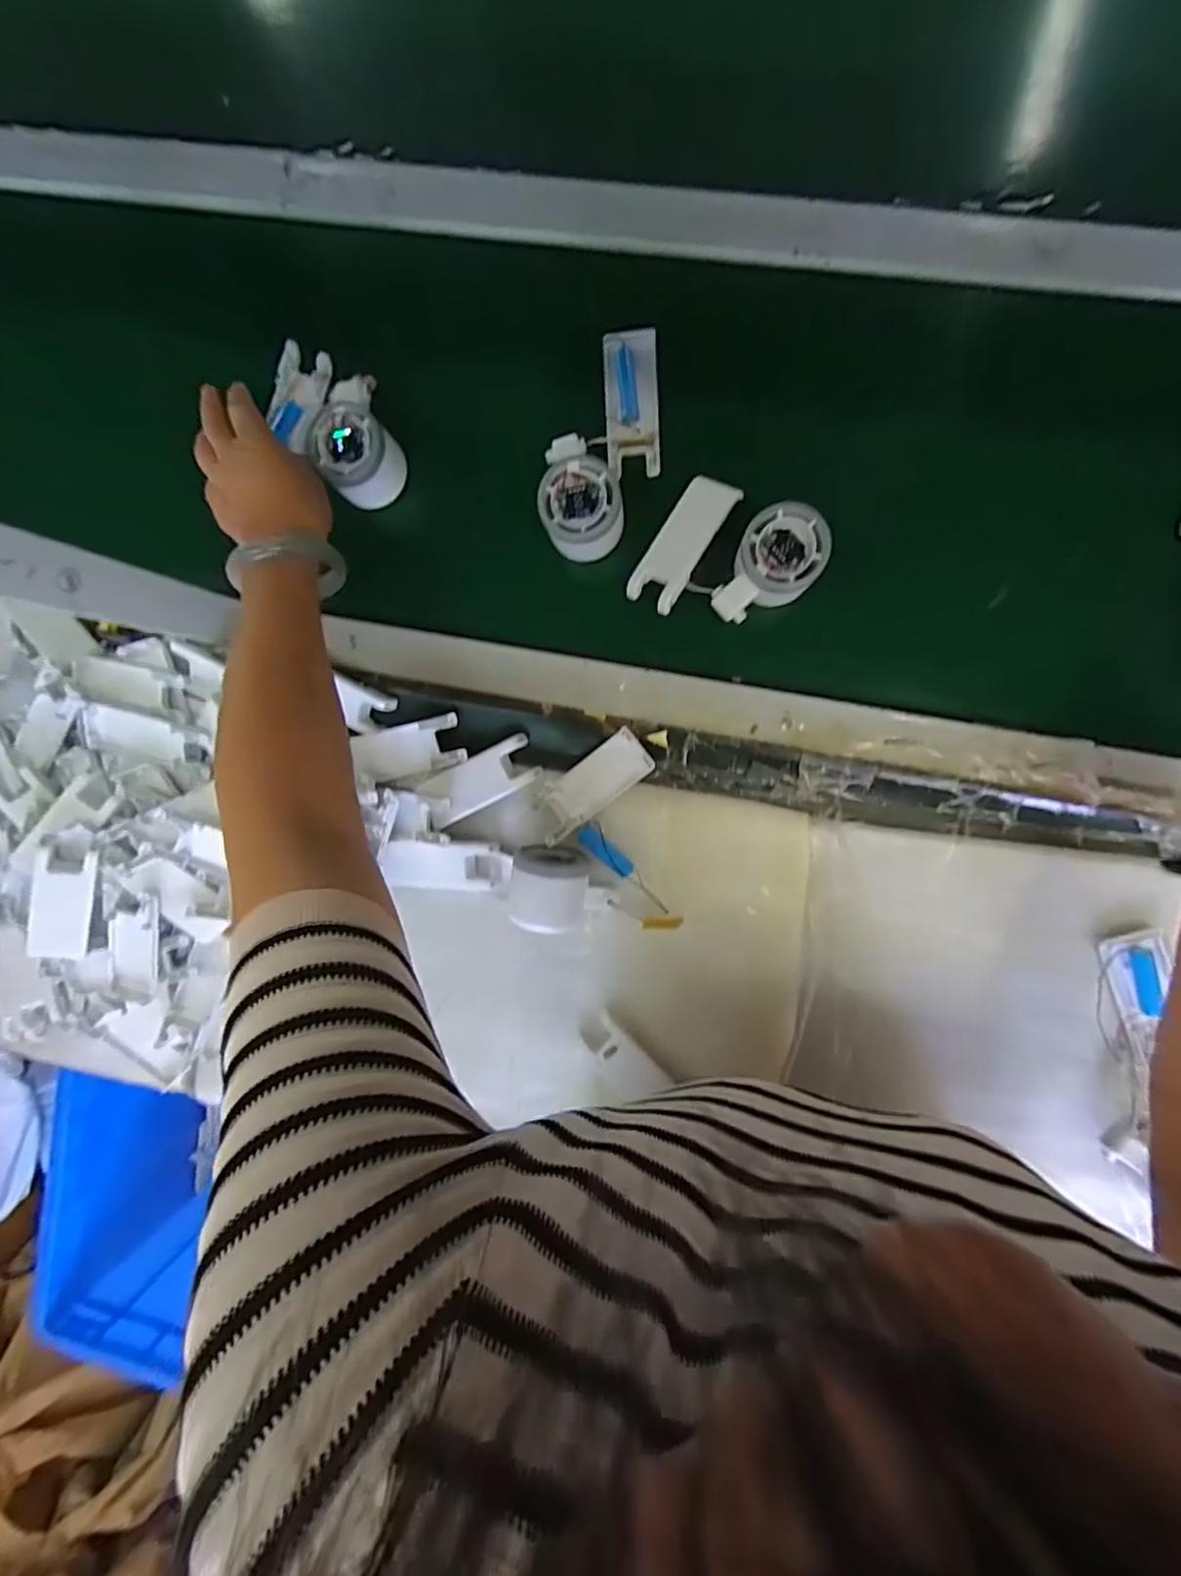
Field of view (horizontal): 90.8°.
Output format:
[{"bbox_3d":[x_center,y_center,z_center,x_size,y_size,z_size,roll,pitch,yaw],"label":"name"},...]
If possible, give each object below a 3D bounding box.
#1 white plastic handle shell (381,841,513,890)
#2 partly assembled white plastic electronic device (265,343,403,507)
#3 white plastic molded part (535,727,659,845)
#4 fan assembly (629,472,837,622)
[{"bbox_3d":[-0.116,0.063,0.476,0.101,0.018,0.035,6,94,-7],"label":"white plastic handle shell"},{"bbox_3d":[-0.203,-0.293,0.461,0.075,0.054,0.136,-39,78,8],"label":"partly assembled white plastic electronic device"},{"bbox_3d":[0.000,-0.002,0.460,0.102,0.019,0.041,-38,88,8],"label":"white plastic molded part"},{"bbox_3d":[0.100,-0.164,0.425,0.113,0.046,0.099,32,97,5],"label":"fan assembly"}]

